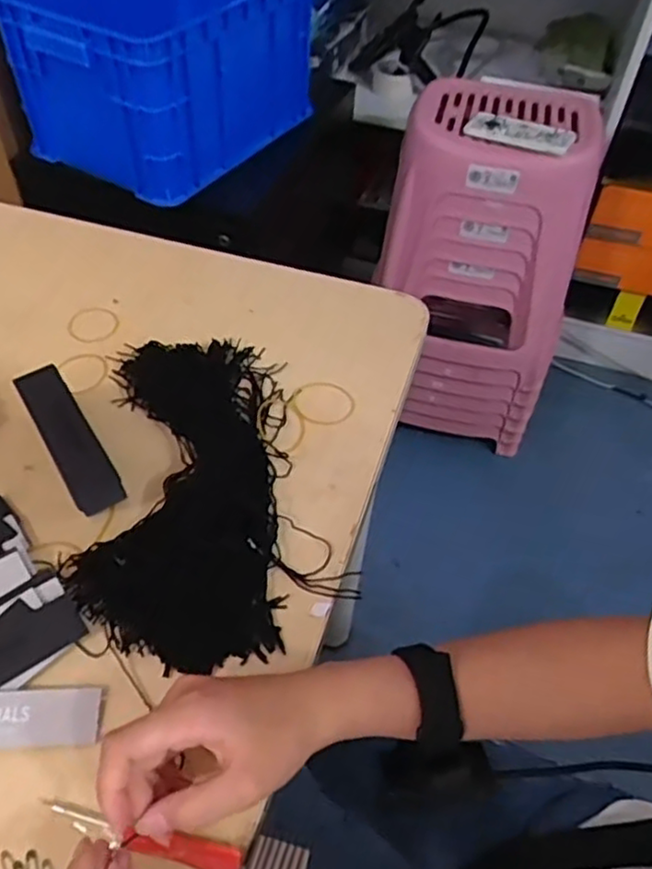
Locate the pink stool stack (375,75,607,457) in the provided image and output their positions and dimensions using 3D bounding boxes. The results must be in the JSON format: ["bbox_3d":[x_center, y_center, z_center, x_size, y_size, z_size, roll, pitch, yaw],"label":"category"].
[{"bbox_3d":[0.283,-0.320,1.286,0.337,0.569,0.337,12,49,7],"label":"pink stool stack"}]

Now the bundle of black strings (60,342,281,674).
[{"bbox_3d":[-0.107,0.024,0.506,0.129,0.031,0.287,-2,50,-5],"label":"bundle of black strings"}]

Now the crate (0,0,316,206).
[{"bbox_3d":[-0.247,-0.575,1.034,0.333,0.206,0.406,21,51,15],"label":"crate"}]

